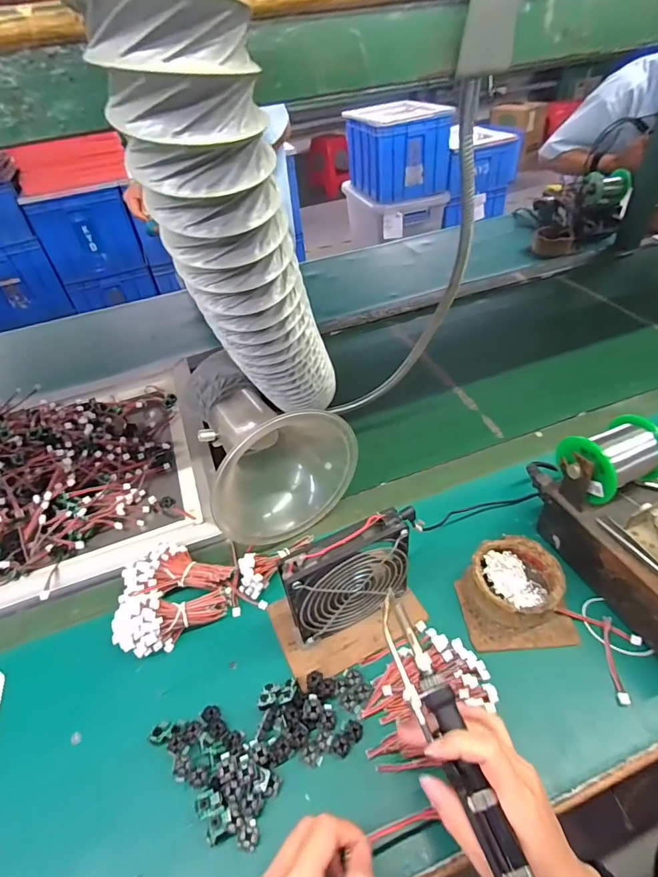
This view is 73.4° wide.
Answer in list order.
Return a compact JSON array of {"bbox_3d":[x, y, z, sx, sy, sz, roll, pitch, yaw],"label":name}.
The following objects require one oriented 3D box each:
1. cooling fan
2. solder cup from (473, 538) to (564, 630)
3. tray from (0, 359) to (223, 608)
[{"bbox_3d":[0.021,0.133,0.417,0.122,0.129,0.028,-22,46,-15],"label":"cooling fan"},{"bbox_3d":[0.189,0.147,0.448,0.082,0.041,0.082,-4,44,3],"label":"solder cup"},{"bbox_3d":[-0.442,0.052,0.617,0.496,0.077,0.427,-16,44,-9],"label":"tray"}]

